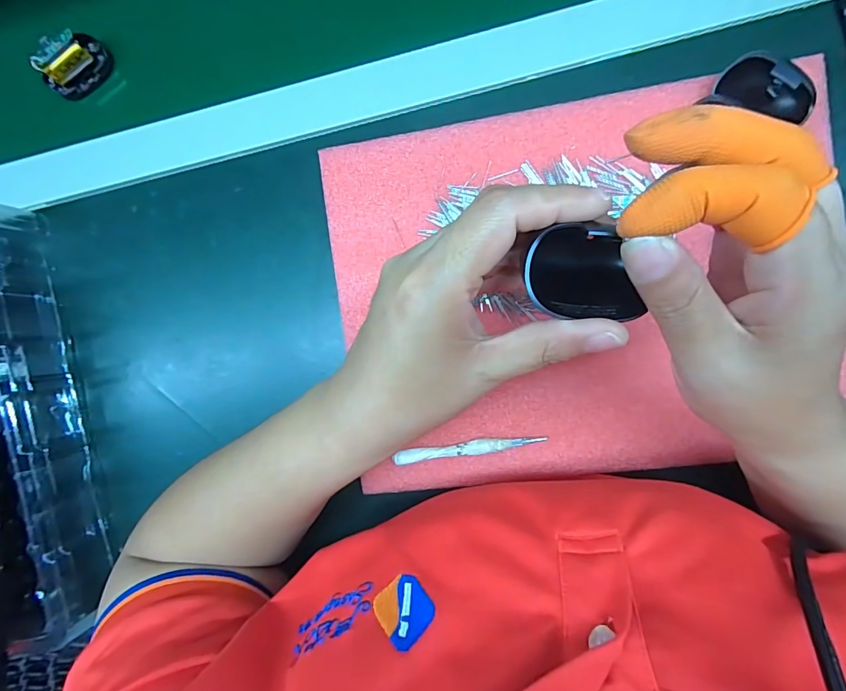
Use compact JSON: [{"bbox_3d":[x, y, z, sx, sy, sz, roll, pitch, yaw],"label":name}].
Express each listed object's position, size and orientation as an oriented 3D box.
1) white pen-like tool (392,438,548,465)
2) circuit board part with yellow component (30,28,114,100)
[{"bbox_3d":[0.033,0.074,0.319,0.107,0.012,0.010,-9,90,7],"label":"white pen-like tool"},{"bbox_3d":[-0.279,-0.224,0.350,0.052,0.042,0.010,-42,66,10],"label":"circuit board part with yellow component"}]

